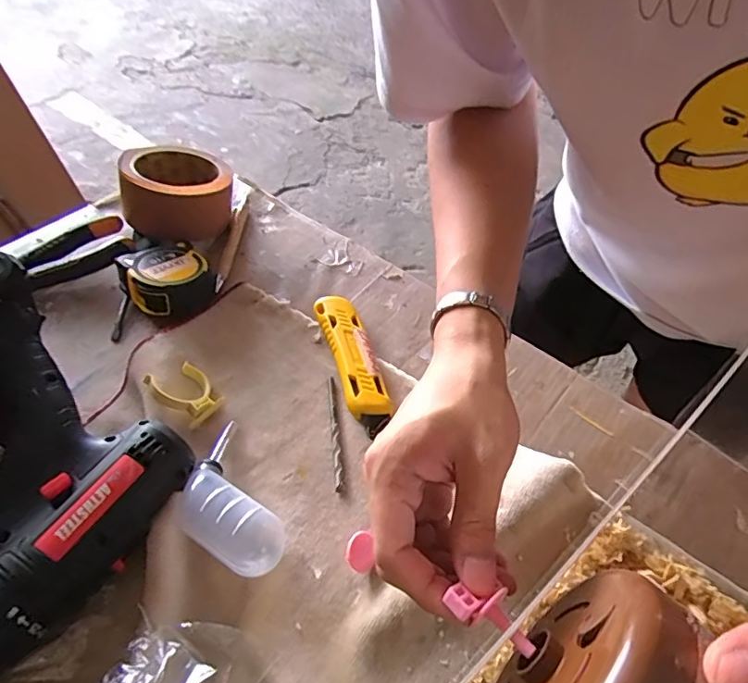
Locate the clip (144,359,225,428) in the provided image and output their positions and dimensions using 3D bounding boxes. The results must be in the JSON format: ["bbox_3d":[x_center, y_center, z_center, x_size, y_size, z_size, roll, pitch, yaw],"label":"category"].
[{"bbox_3d":[-0.137,0.035,0.392,0.047,0.024,0.042,33,53,22],"label":"clip"}]

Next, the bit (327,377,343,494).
[{"bbox_3d":[-0.029,0.064,0.392,0.006,0.004,0.096,-2,49,-8],"label":"bit"}]

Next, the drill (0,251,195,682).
[{"bbox_3d":[-0.231,0.070,0.301,0.195,0.100,0.184,33,53,22],"label":"drill"}]

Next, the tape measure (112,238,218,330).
[{"bbox_3d":[-0.173,-0.051,0.457,0.068,0.034,0.071,3,48,-3],"label":"tape measure"}]

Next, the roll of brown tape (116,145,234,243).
[{"bbox_3d":[-0.189,-0.151,0.517,0.096,0.063,0.098,-6,49,-11],"label":"roll of brown tape"}]

